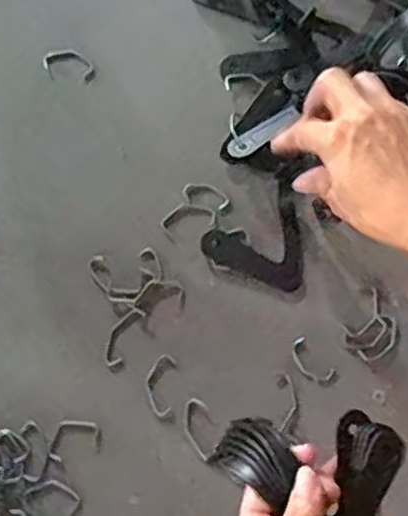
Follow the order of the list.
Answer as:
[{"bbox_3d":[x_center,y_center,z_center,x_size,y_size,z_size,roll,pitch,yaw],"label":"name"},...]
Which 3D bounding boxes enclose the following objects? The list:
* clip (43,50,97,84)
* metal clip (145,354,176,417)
[{"bbox_3d":[-0.101,-0.144,0.527,0.038,0.010,0.023,8,78,3],"label":"clip"},{"bbox_3d":[-0.031,0.087,0.479,0.019,0.008,0.041,4,78,2],"label":"metal clip"}]

